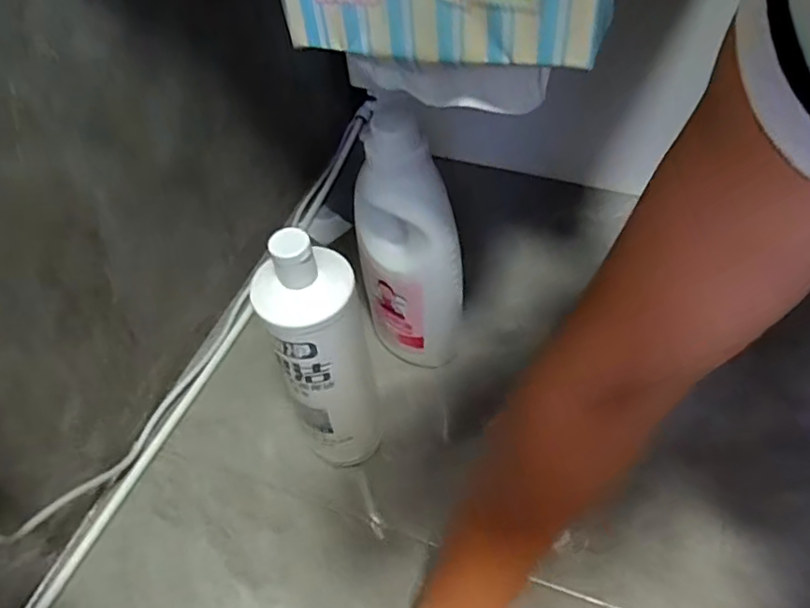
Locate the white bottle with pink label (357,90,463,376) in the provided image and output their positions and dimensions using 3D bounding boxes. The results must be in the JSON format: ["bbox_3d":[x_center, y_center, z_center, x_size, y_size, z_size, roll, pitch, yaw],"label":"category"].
[{"bbox_3d":[0.006,-0.037,0.551,0.086,0.283,0.077,-13,52,-5],"label":"white bottle with pink label"}]

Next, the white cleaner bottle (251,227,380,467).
[{"bbox_3d":[-0.064,0.038,0.480,0.071,0.232,0.070,-12,49,-5],"label":"white cleaner bottle"}]

